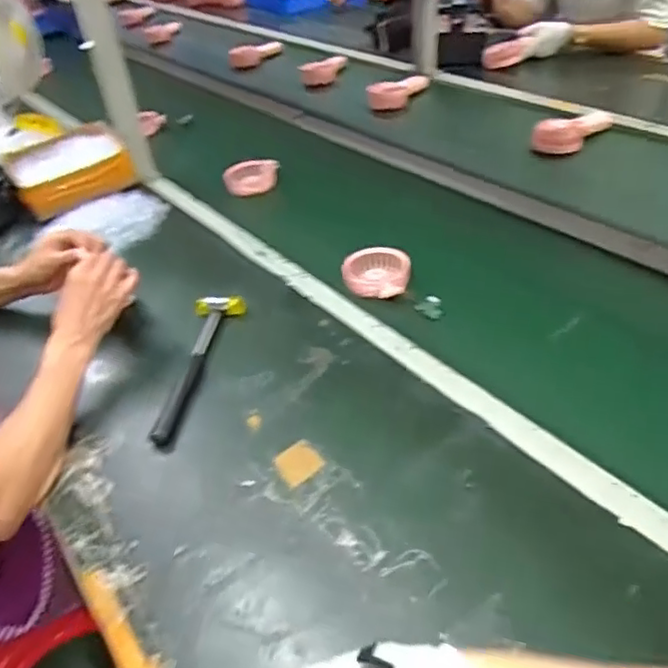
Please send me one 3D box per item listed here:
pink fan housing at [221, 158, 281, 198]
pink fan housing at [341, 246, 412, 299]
[{"bbox_3d":[-0.157,-0.296,1.178,0.103,0.052,0.077,-19,41,-13],"label":"pink fan housing"},{"bbox_3d":[0.061,-0.086,0.883,0.094,0.045,0.074,-4,40,5],"label":"pink fan housing"}]

